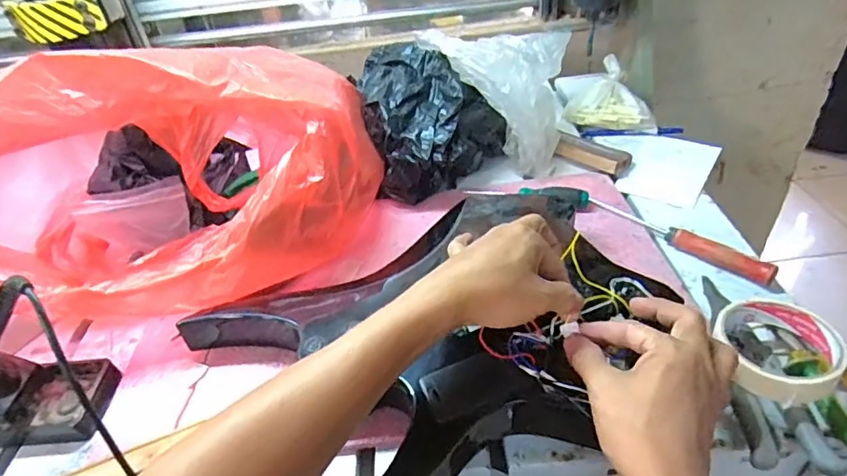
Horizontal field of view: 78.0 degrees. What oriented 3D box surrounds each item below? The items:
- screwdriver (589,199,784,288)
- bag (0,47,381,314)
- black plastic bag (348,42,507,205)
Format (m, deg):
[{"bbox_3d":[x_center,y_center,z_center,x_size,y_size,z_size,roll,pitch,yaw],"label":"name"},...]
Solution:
[{"bbox_3d":[0.272,-0.007,0.566,0.021,0.024,0.201,-30,45,-25],"label":"screwdriver"},{"bbox_3d":[-0.284,-0.084,0.550,0.441,0.208,0.340,-7,40,0],"label":"bag"},{"bbox_3d":[0.010,-0.153,0.671,0.180,0.136,0.192,-4,40,3],"label":"black plastic bag"}]

